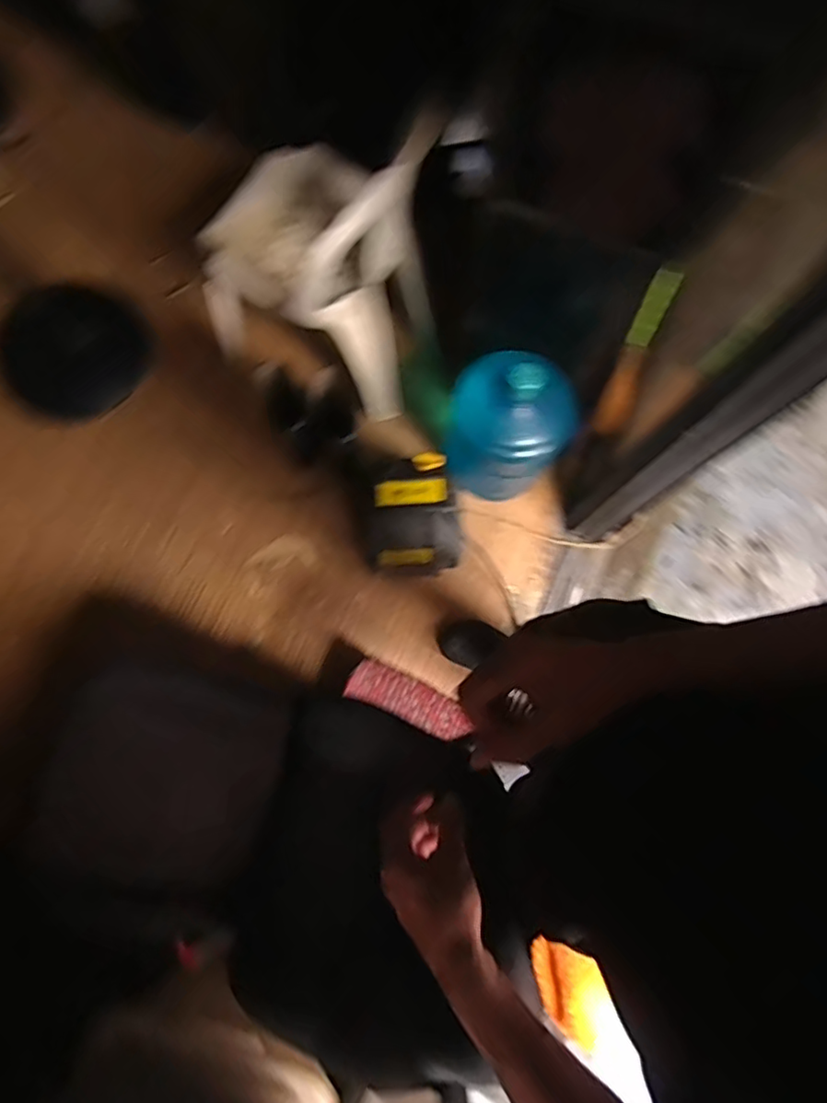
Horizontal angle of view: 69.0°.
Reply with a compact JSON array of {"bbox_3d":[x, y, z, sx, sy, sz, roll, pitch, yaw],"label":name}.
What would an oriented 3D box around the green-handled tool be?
[{"bbox_3d":[0.508,-0.441,1.382,0.073,0.435,0.037,2,55,-1],"label":"green-handled tool"}]

